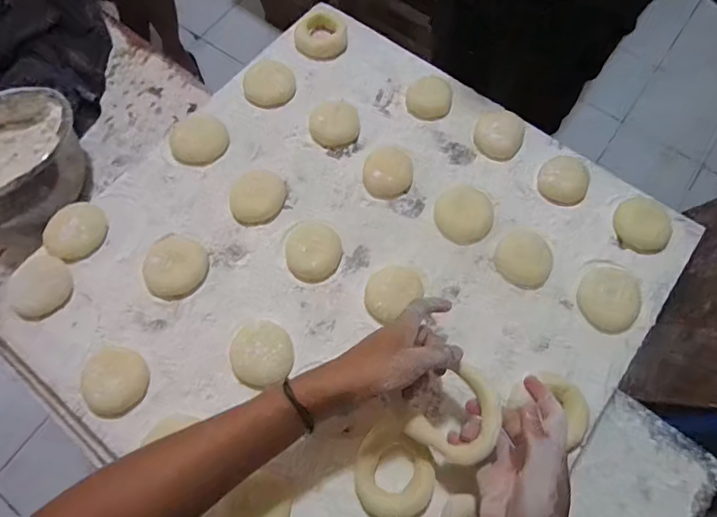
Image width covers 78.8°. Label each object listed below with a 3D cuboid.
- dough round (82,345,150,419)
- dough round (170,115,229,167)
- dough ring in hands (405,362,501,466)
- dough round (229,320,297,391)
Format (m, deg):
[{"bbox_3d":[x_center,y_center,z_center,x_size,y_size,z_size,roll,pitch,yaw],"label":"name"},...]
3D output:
[{"bbox_3d":[-0.240,0.116,0.430,0.057,0.017,0.067,-34,74,-10],"label":"dough round"},{"bbox_3d":[-0.195,-0.146,0.538,0.066,0.010,0.069,0,72,1],"label":"dough round"},{"bbox_3d":[0.086,0.134,0.378,0.060,0.031,0.075,31,74,12],"label":"dough ring in hands"},{"bbox_3d":[-0.098,0.097,0.443,0.060,0.015,0.065,0,72,1],"label":"dough round"}]

